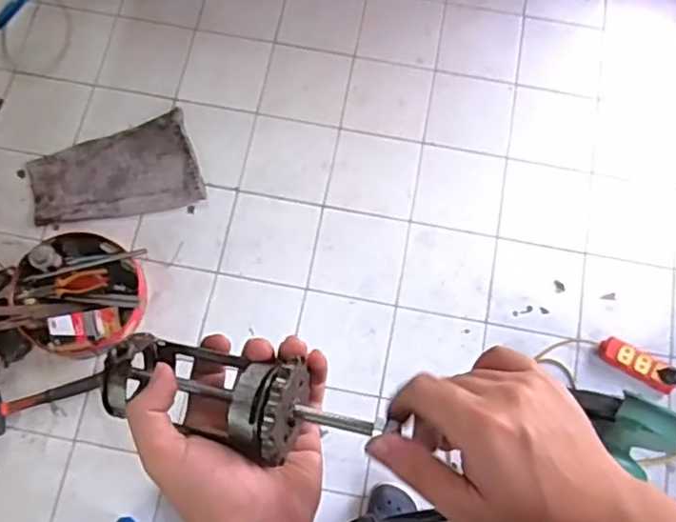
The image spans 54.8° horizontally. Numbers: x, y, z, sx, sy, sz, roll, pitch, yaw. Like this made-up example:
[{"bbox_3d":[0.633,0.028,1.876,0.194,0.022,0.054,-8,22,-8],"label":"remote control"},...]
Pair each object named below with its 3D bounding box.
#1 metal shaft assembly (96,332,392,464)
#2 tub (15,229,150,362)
[{"bbox_3d":[-0.051,0.077,0.353,0.155,0.045,0.047,11,74,18],"label":"metal shaft assembly"},{"bbox_3d":[-0.540,0.063,1.341,0.271,0.086,0.255,0,74,-2],"label":"tub"}]

